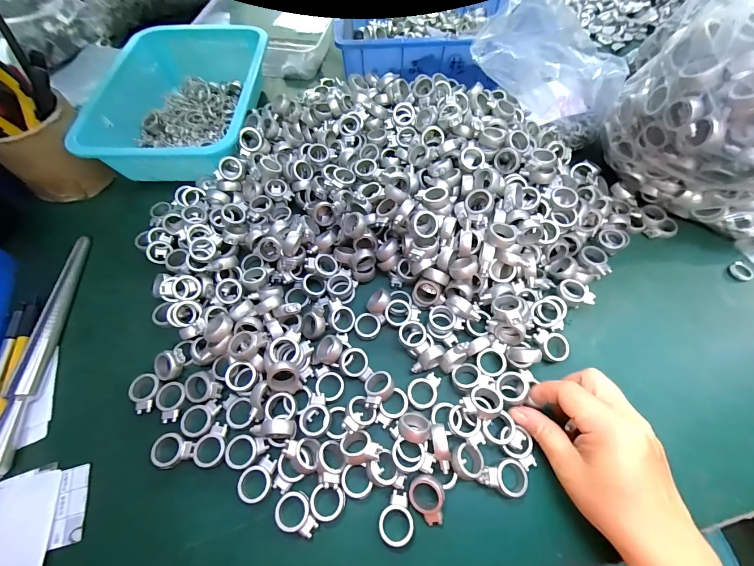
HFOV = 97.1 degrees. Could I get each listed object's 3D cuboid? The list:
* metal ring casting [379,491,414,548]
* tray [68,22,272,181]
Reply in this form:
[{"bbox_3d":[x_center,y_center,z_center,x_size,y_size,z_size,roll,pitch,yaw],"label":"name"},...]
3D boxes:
[{"bbox_3d":[0.015,0.178,0.253,0.025,0.007,0.034,4,62,5],"label":"metal ring casting"},{"bbox_3d":[-0.243,-0.247,0.444,0.173,0.077,0.262,-2,62,2],"label":"tray"}]

